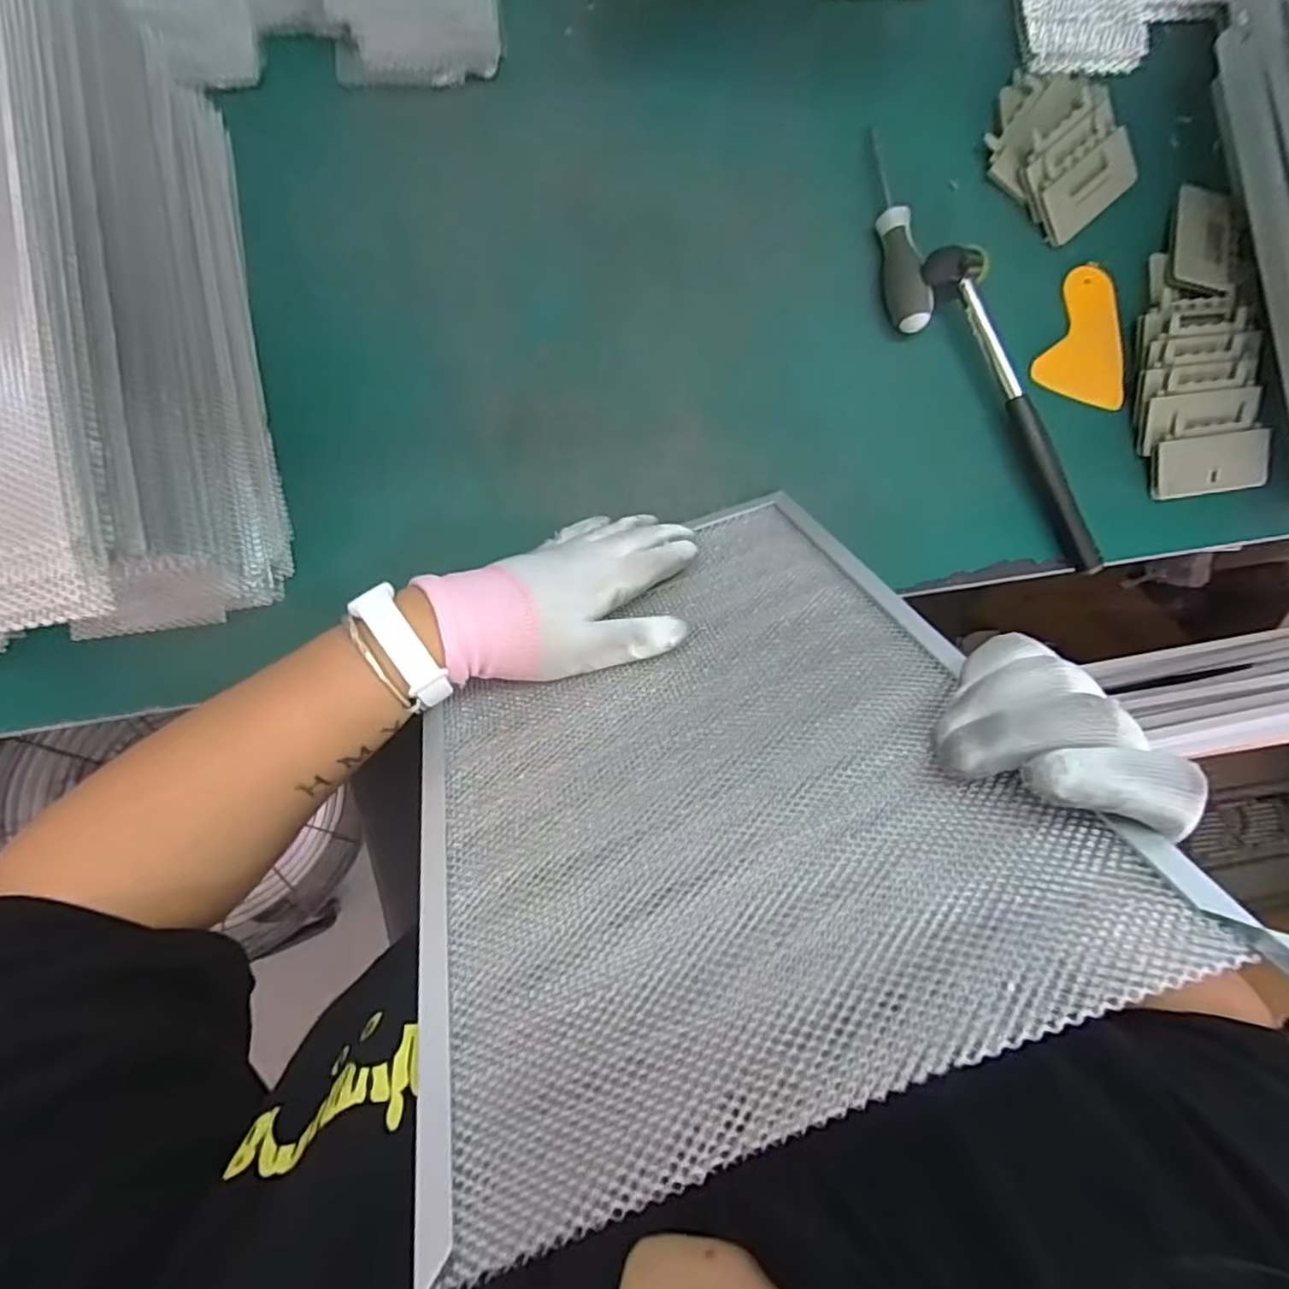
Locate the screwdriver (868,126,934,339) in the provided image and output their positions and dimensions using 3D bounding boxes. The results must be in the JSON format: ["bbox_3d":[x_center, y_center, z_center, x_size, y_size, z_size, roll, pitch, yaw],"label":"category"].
[{"bbox_3d":[0.176,-0.296,0.461,0.024,0.020,0.149,-12,87,-5],"label":"screwdriver"}]

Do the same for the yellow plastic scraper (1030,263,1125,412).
[{"bbox_3d":[0.335,-0.228,0.486,0.065,0.010,0.100,23,85,-2],"label":"yellow plastic scraper"}]

